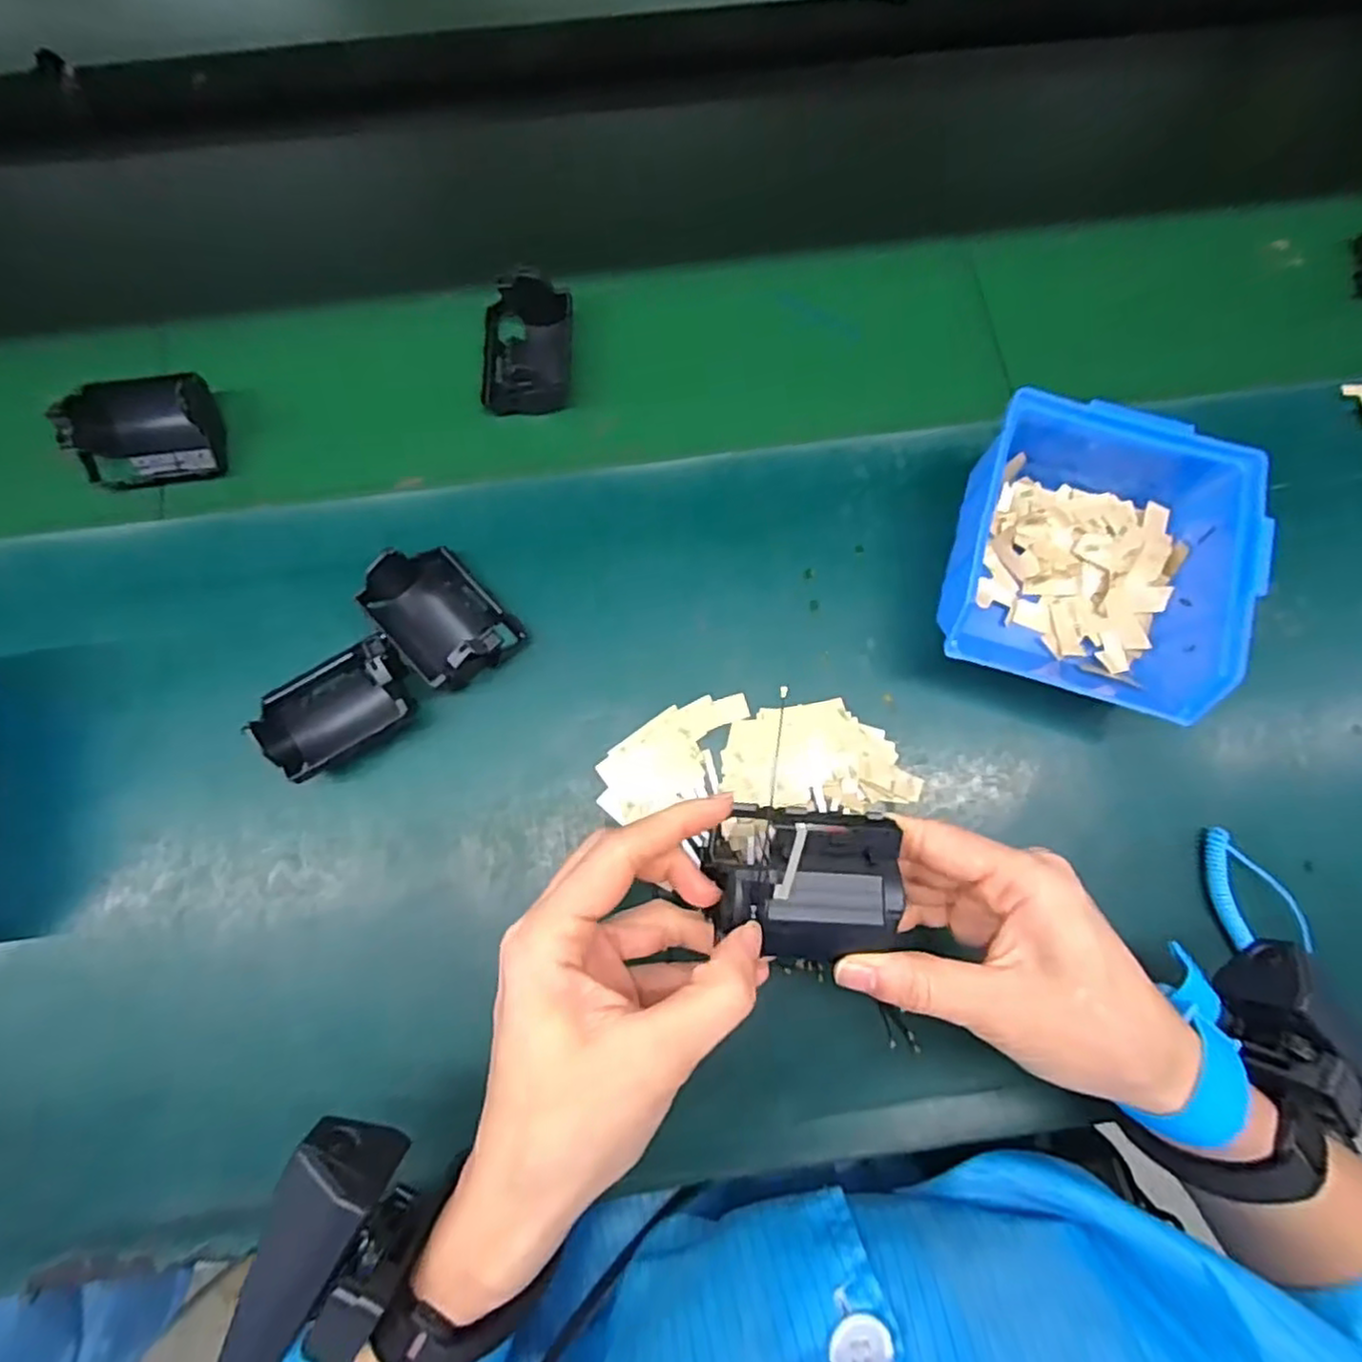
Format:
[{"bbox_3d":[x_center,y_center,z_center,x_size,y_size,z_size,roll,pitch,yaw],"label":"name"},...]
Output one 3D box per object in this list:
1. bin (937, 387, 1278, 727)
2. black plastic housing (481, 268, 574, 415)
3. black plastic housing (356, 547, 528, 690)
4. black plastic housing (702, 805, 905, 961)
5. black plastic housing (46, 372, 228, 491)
[{"bbox_3d":[0.203,-0.065,0.354,0.127,0.063,0.133,20,78,4],"label":"bin"},{"bbox_3d":[-0.091,-0.193,0.406,0.052,0.030,0.072,3,78,0],"label":"black plastic housing"},{"bbox_3d":[-0.120,-0.033,0.354,0.052,0.039,0.074,-44,81,-9],"label":"black plastic housing"},{"bbox_3d":[0.044,0.072,0.252,0.068,0.022,0.051,3,78,0],"label":"black plastic housing"},{"bbox_3d":[-0.297,-0.140,0.394,0.072,0.051,0.059,-7,78,-2],"label":"black plastic housing"}]

